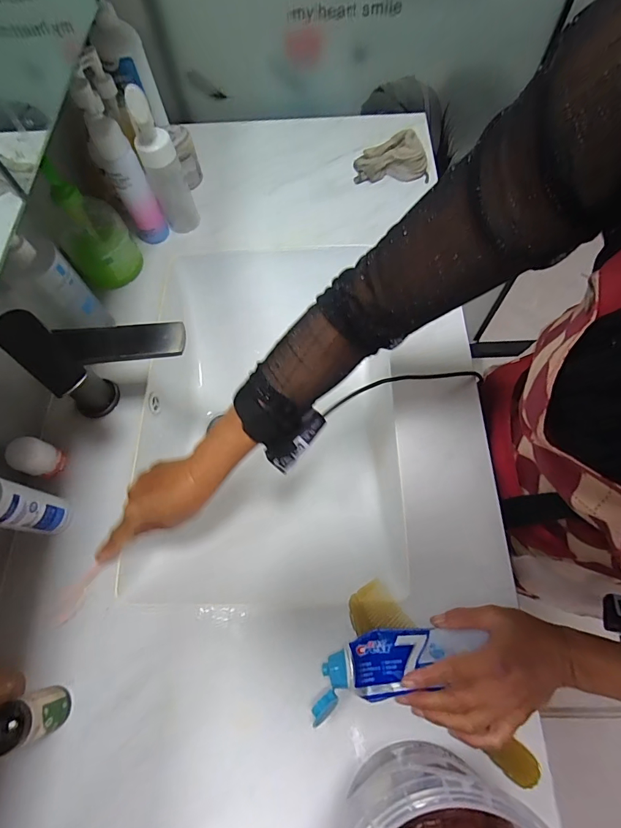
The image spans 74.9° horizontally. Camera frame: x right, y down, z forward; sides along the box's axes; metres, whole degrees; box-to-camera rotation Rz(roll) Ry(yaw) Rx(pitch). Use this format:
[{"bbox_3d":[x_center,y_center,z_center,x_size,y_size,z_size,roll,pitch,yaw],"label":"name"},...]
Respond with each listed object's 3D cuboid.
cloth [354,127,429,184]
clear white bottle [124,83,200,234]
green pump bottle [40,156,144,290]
[{"bbox_3d":[0.129,-0.406,0.645,0.115,0.053,0.058,-1,66,2],"label":"cloth"},{"bbox_3d":[-0.201,-0.343,0.549,0.050,0.186,0.062,-20,67,-6],"label":"clear white bottle"},{"bbox_3d":[-0.288,-0.243,0.532,0.086,0.141,0.074,-36,70,-12],"label":"green pump bottle"}]

